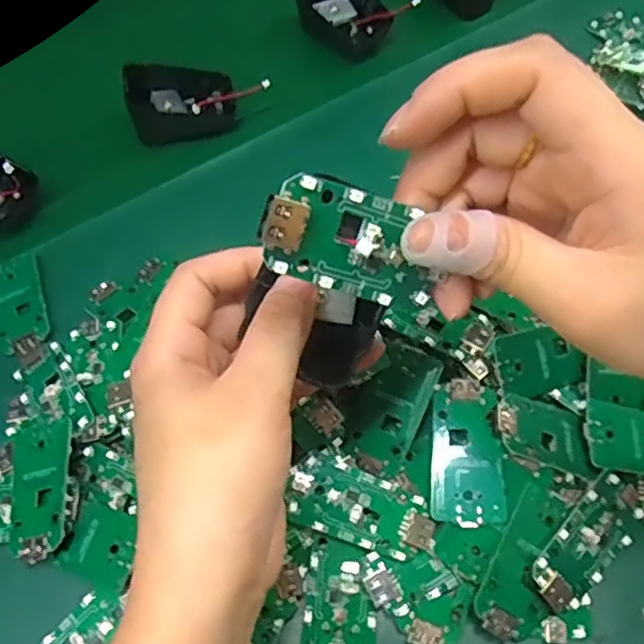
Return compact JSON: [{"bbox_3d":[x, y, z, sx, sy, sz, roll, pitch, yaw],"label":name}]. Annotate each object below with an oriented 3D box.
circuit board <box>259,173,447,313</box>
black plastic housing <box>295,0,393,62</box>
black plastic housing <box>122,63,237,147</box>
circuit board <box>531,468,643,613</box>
[{"bbox_3d":[0.011,-0.022,0.189,0.061,0.030,0.006,12,15,-29],"label":"circuit board"},{"bbox_3d":[0.016,-0.221,0.454,0.045,0.031,0.064,-41,68,-19],"label":"black plastic housing"},{"bbox_3d":[-0.090,-0.147,0.421,0.072,0.039,0.049,-18,63,-9],"label":"black plastic housing"},{"bbox_3d":[0.118,0.095,0.279,0.066,0.006,0.032,-41,101,-18],"label":"circuit board"}]

